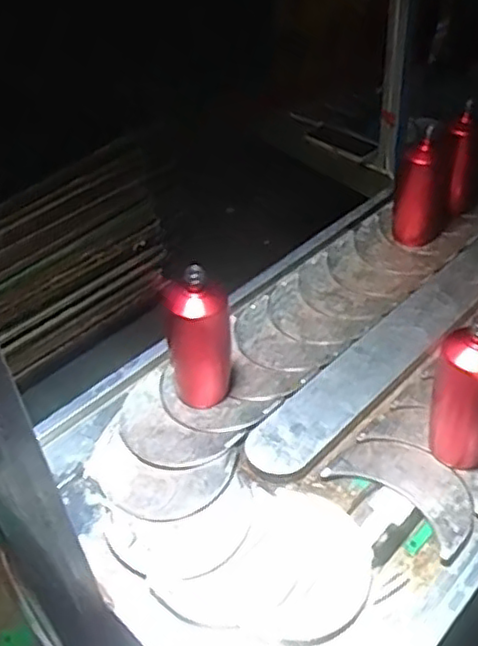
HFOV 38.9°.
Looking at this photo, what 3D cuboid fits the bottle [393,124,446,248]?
[{"bbox_3d":[0.325,-0.238,1.203,0.091,0.178,0.069,13,43,18],"label":"bottle"}]

